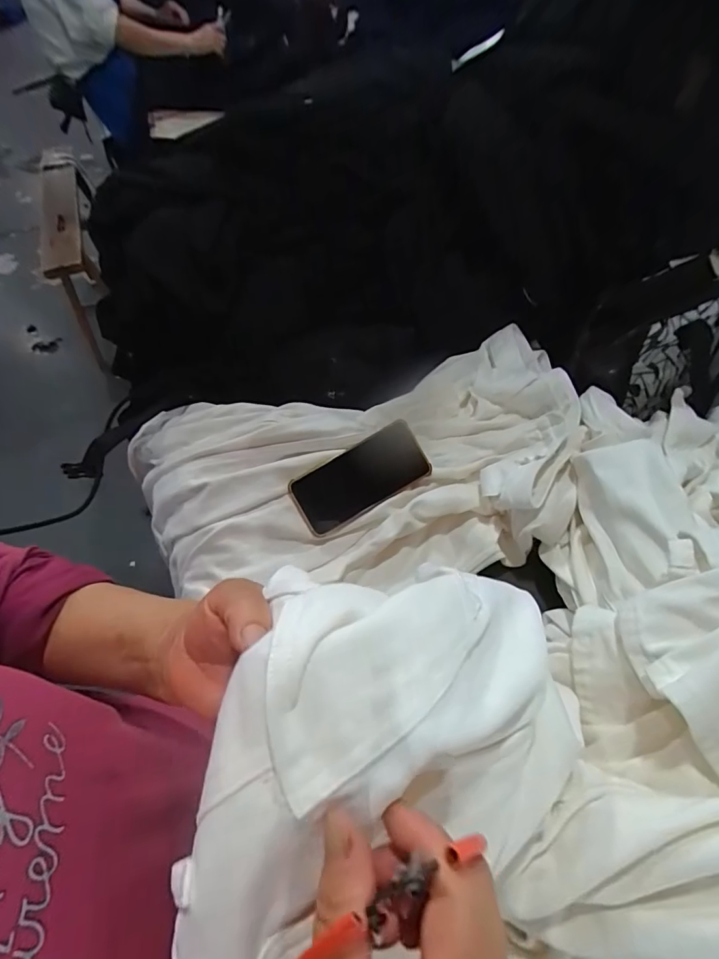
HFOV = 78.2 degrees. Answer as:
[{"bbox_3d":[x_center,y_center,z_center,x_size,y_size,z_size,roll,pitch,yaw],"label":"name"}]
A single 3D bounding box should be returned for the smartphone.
[{"bbox_3d":[0.001,-0.001,0.551,0.167,0.008,0.081,-30,89,-1],"label":"smartphone"}]

